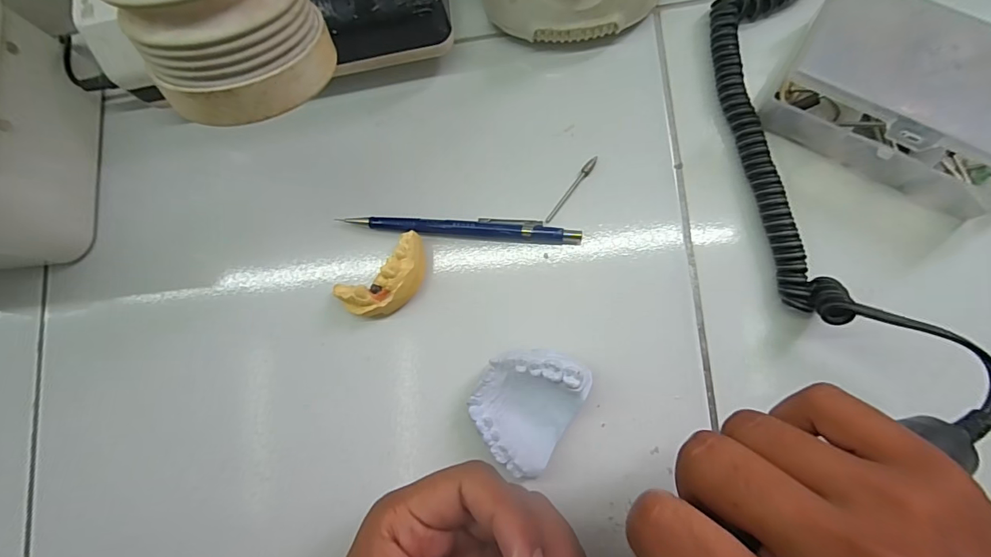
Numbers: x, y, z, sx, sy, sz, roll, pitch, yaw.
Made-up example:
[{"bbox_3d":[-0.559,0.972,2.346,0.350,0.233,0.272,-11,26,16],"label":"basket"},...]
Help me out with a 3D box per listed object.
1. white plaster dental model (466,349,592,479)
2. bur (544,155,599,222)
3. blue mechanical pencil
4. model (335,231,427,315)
[{"bbox_3d":[0.016,0.064,0.235,0.049,0.023,0.061,30,87,10],"label":"white plaster dental model"},{"bbox_3d":[0.043,-0.050,0.254,0.005,0.004,0.045,38,88,11],"label":"bur"},{"bbox_3d":[-0.019,-0.029,0.256,0.132,0.010,0.012,5,83,8],"label":"blue mechanical pencil"},{"bbox_3d":[-0.058,0.002,0.249,0.054,0.021,0.026,-39,79,1],"label":"model"}]

